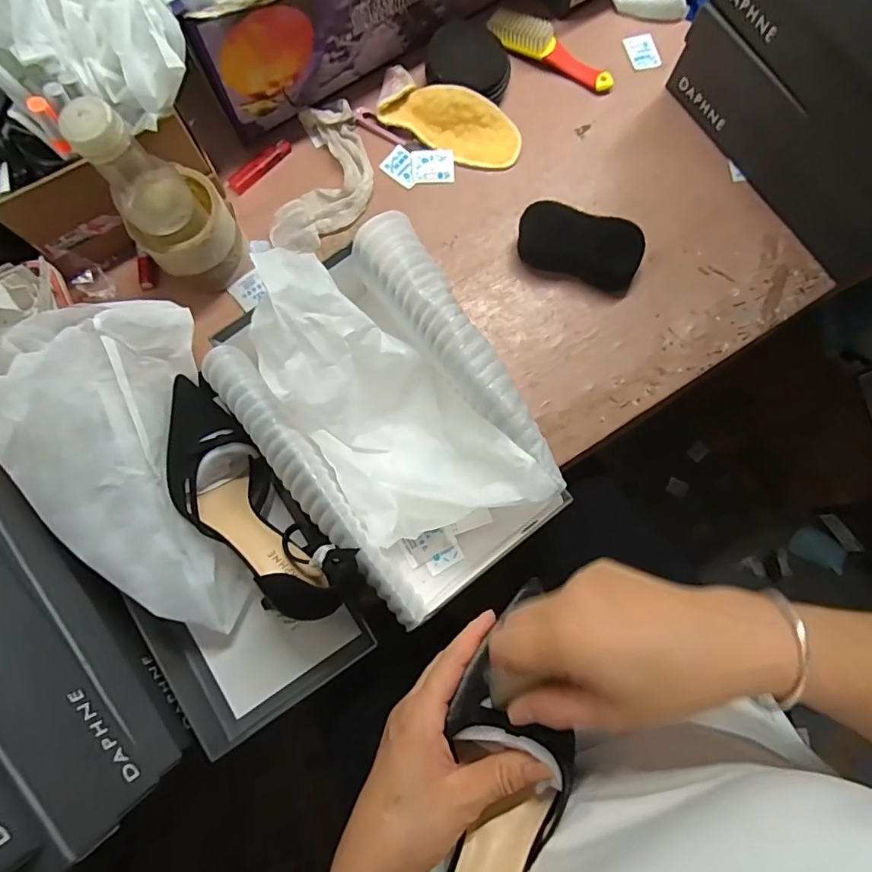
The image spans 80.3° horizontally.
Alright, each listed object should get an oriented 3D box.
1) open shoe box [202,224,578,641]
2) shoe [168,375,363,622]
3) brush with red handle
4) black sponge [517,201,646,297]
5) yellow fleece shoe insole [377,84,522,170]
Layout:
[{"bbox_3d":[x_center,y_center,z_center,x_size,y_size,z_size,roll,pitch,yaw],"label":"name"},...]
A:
[{"bbox_3d":[-0.035,-0.020,0.447,0.214,0.120,0.296,-38,82,-8],"label":"open shoe box"},{"bbox_3d":[-0.167,0.057,0.450,0.237,0.092,0.082,43,81,7],"label":"shoe"},{"bbox_3d":[0.133,-0.445,0.594,0.155,0.025,0.047,22,79,3],"label":"brush with red handle"},{"bbox_3d":[0.150,-0.198,0.541,0.126,0.037,0.060,17,79,2],"label":"black sponge"},{"bbox_3d":[0.020,-0.346,0.569,0.153,0.033,0.061,22,79,3],"label":"yellow fleece shoe insole"}]

